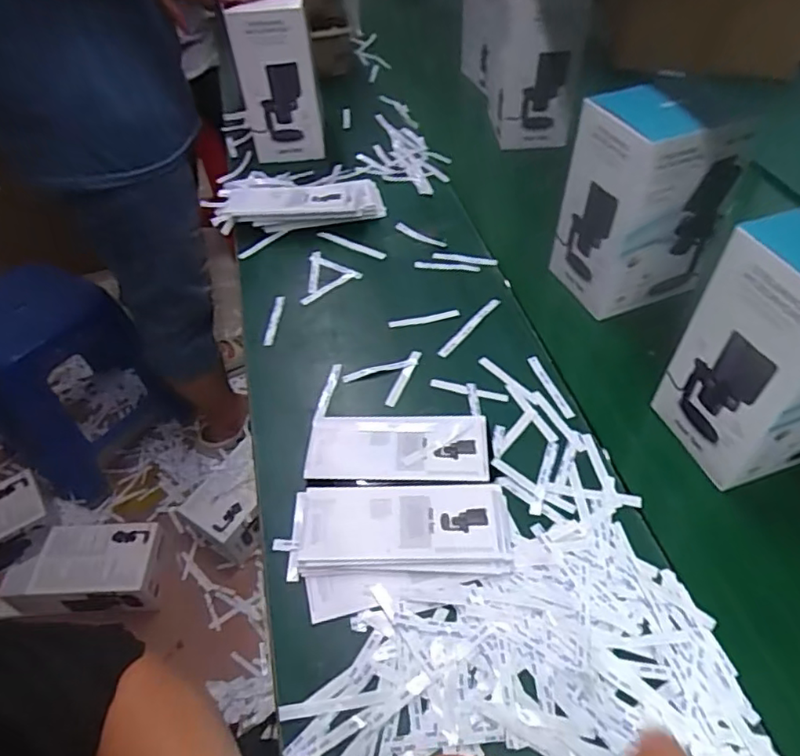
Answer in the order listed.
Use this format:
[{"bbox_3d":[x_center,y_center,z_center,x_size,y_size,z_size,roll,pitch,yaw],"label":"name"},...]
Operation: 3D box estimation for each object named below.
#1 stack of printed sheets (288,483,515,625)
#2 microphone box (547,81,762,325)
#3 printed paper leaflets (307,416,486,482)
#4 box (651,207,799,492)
[{"bbox_3d":[0.000,0.146,0.524,0.195,0.020,0.114,-6,48,-1],"label":"stack of printed sheets"},{"bbox_3d":[0.290,-0.213,0.695,0.151,0.218,0.122,-21,50,-14],"label":"microphone box"},{"bbox_3d":[-0.003,0.073,0.594,0.178,0.019,0.080,-2,48,3],"label":"printed paper leaflets"},{"bbox_3d":[0.361,-0.026,0.523,0.153,0.221,0.112,-14,49,-9],"label":"box"}]

